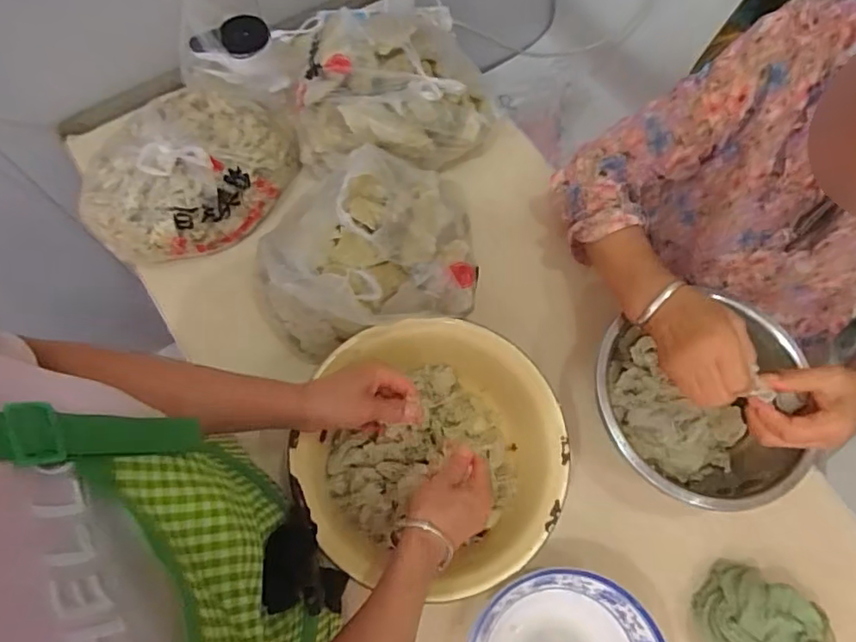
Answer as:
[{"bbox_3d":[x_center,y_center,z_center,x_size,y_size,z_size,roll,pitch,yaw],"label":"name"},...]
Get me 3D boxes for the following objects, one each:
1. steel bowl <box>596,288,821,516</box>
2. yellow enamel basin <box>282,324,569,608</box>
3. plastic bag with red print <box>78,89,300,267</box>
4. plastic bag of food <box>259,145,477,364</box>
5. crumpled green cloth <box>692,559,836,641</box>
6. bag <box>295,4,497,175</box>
[{"bbox_3d":[0.301,0.100,0.626,0.192,0.103,0.216,25,71,6],"label":"steel bowl"},{"bbox_3d":[0.001,0.142,0.598,0.267,0.103,0.262,1,70,-2],"label":"yellow enamel basin"},{"bbox_3d":[-0.294,-0.196,0.700,0.259,0.097,0.206,-19,72,-9],"label":"plastic bag with red print"},{"bbox_3d":[-0.073,-0.098,0.644,0.248,0.130,0.235,-11,71,-6],"label":"plastic bag of food"},{"bbox_3d":[0.347,0.323,0.582,0.125,0.057,0.108,39,74,11],"label":"crumpled green cloth"},{"bbox_3d":[-0.044,-0.288,0.734,0.257,0.122,0.184,-10,71,-6],"label":"bag"}]

